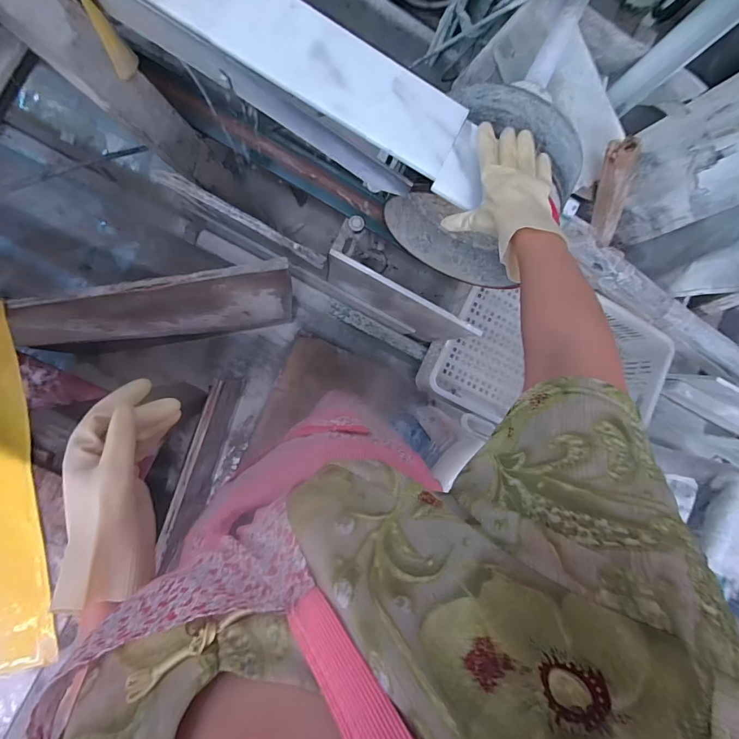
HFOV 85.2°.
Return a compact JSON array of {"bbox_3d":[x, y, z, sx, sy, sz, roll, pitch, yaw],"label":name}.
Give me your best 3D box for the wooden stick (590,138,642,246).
[{"bbox_3d":[0.539,-0.368,0.904,0.060,0.403,0.060,12,86,27],"label":"wooden stick"}]

